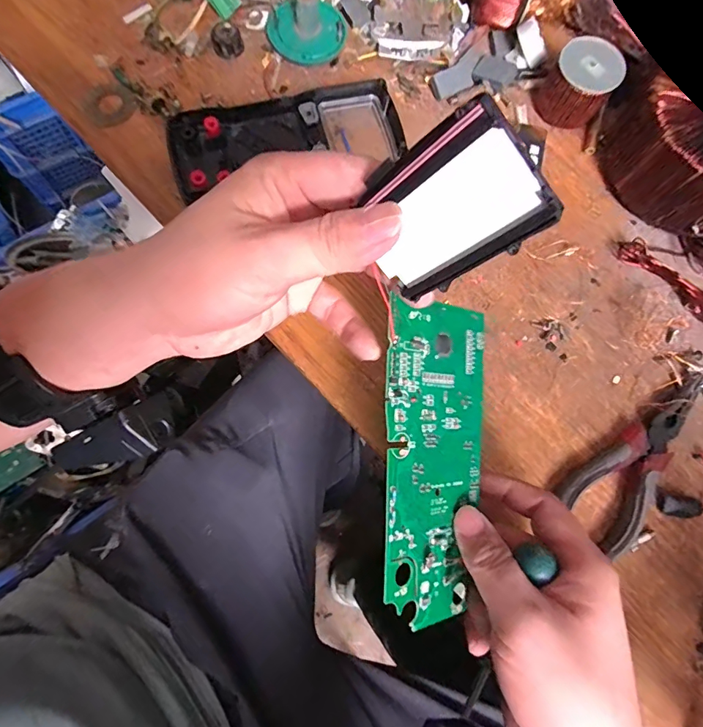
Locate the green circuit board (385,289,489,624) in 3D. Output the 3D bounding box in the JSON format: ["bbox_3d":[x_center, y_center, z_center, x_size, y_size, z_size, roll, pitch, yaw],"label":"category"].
[{"bbox_3d":[0.047,0.049,0.229,0.072,0.004,0.159,5,84,-36],"label":"green circuit board"}]

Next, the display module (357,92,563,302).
[{"bbox_3d":[0.032,-0.054,0.159,0.047,0.071,0.006,48,51,-14],"label":"display module"}]

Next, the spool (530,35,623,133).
[{"bbox_3d":[0.184,-0.227,0.357,0.053,0.042,0.054,1,75,-3],"label":"spool"}]

